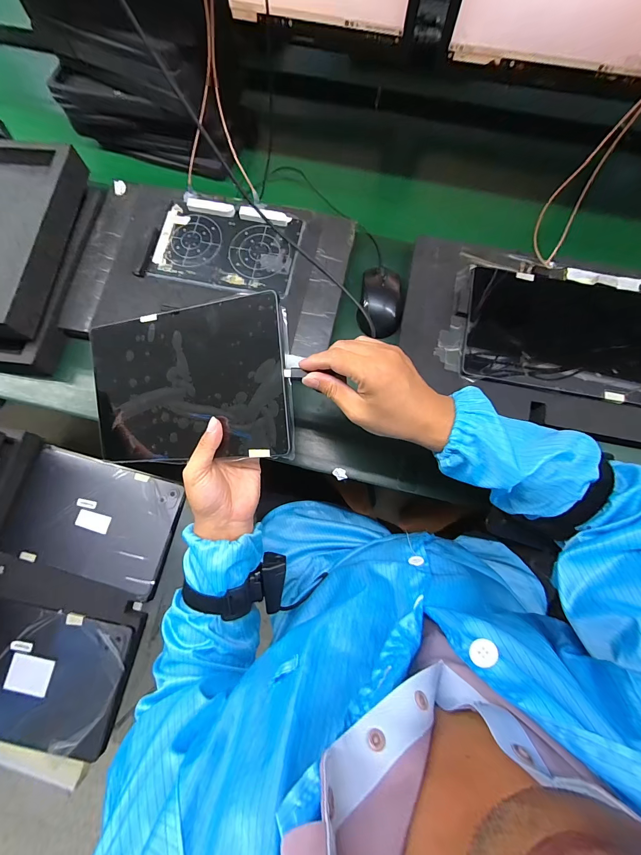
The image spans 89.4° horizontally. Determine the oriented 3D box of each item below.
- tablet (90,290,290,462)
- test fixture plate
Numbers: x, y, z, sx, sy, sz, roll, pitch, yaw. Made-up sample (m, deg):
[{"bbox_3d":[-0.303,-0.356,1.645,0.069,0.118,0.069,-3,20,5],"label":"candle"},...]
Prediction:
[{"bbox_3d":[-0.155,-0.047,0.362,0.244,0.008,0.165,-4,93,18],"label":"tablet"},{"bbox_3d":[-0.138,-0.271,0.479,0.206,0.012,0.131,11,76,3],"label":"test fixture plate"}]

